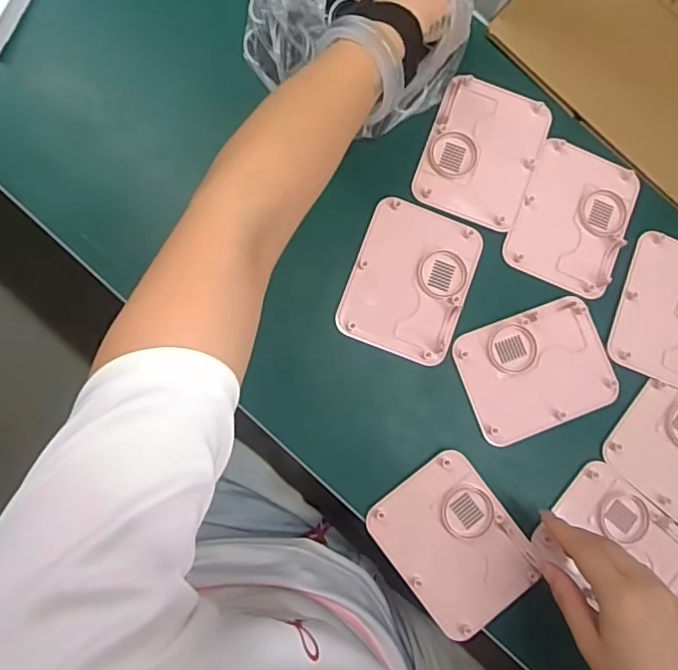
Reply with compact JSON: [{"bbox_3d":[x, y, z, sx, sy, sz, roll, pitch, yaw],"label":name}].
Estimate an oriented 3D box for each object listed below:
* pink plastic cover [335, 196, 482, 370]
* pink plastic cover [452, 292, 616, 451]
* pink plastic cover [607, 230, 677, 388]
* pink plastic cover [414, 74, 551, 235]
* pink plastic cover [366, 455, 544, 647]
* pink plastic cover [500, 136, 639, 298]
[{"bbox_3d":[0.060,-0.046,0.477,0.096,0.008,0.125,21,82,-3],"label":"pink plastic cover"},{"bbox_3d":[0.168,0.029,0.477,0.125,0.008,0.096,-20,86,-7],"label":"pink plastic cover"},{"bbox_3d":[0.293,-0.021,0.492,0.095,0.008,0.124,20,82,-3],"label":"pink plastic cover"},{"bbox_3d":[0.126,-0.160,0.495,0.095,0.006,0.123,21,82,-3],"label":"pink plastic cover"},{"bbox_3d":[0.092,0.168,0.452,0.094,0.012,0.125,-36,88,-8],"label":"pink plastic cover"},{"bbox_3d":[0.206,-0.103,0.497,0.093,0.006,0.125,23,82,-3],"label":"pink plastic cover"}]

